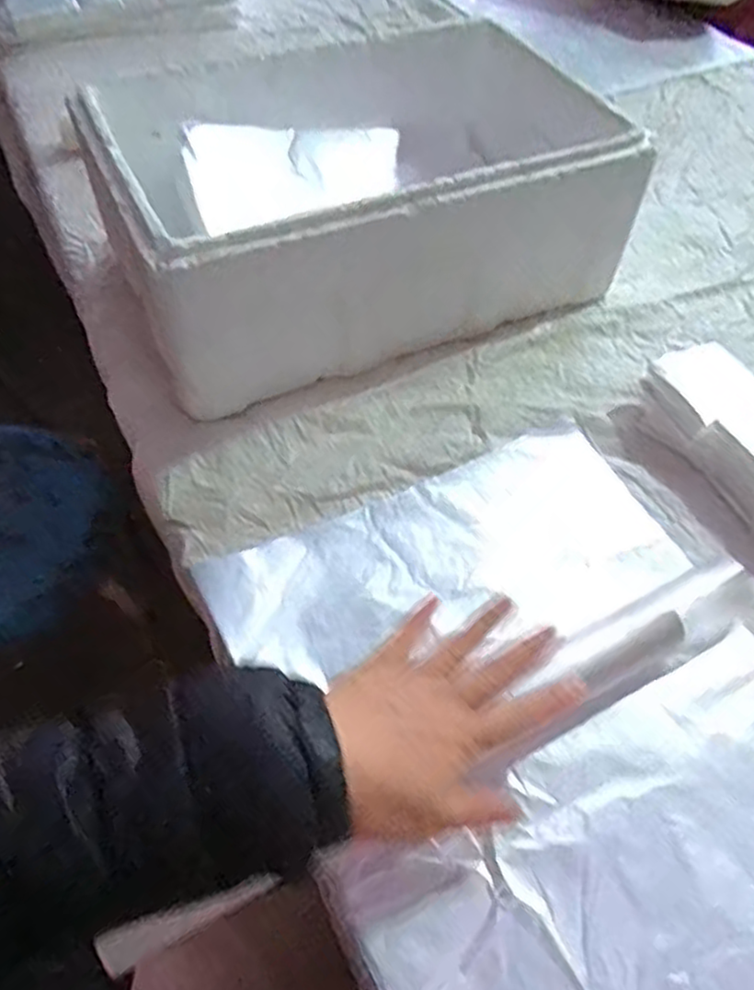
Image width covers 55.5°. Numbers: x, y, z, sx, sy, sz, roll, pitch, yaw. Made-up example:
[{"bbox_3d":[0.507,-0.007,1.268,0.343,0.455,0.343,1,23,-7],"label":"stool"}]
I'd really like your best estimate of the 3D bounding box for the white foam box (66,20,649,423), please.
[{"bbox_3d":[-0.009,-0.254,0.598,0.403,0.140,0.262,-19,59,-16],"label":"white foam box"}]

